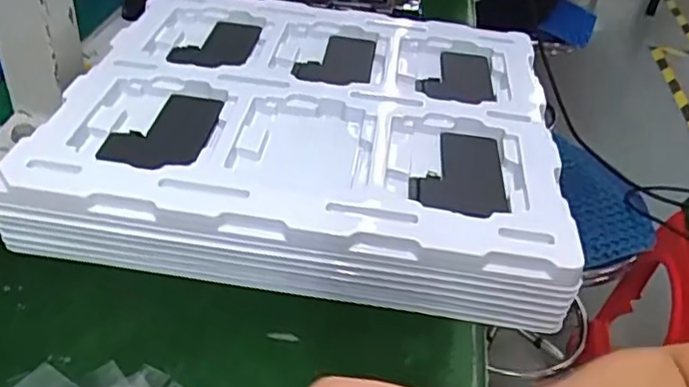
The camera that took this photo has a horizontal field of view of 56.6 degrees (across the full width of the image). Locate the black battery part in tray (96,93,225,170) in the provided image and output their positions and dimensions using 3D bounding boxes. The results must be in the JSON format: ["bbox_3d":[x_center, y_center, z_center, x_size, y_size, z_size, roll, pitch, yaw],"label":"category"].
[{"bbox_3d":[-0.113,-0.040,0.398,0.058,0.013,0.086,8,39,0],"label":"black battery part in tray"}]

